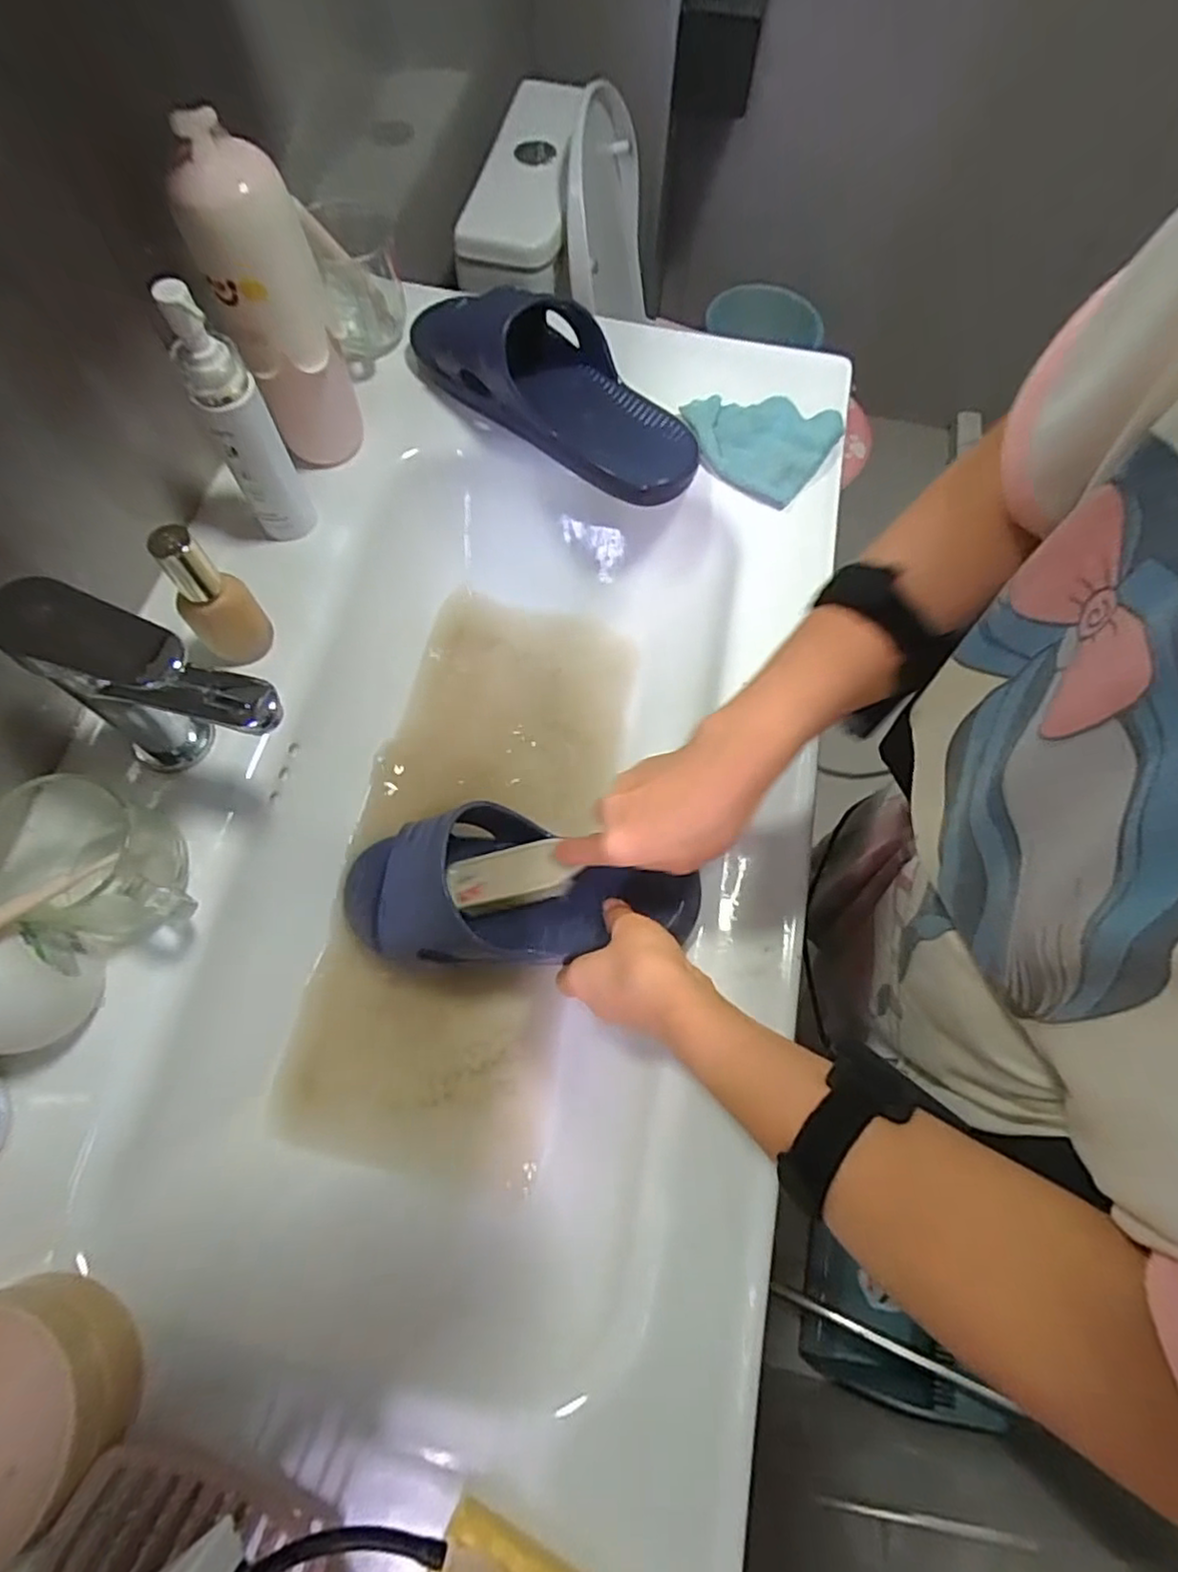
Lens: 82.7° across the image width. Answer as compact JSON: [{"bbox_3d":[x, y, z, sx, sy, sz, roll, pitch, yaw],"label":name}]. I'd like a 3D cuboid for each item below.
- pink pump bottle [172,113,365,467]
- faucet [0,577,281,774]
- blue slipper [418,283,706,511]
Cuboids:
[{"bbox_3d":[-0.213,-0.321,0.473,0.071,0.206,0.065,-17,70,-7],"label":"pink pump bottle"},{"bbox_3d":[-0.242,-0.045,0.395,0.127,0.157,0.046,16,69,5],"label":"faucet"},{"bbox_3d":[-0.027,-0.352,0.559,0.281,0.079,0.102,37,72,12],"label":"blue slipper"}]

